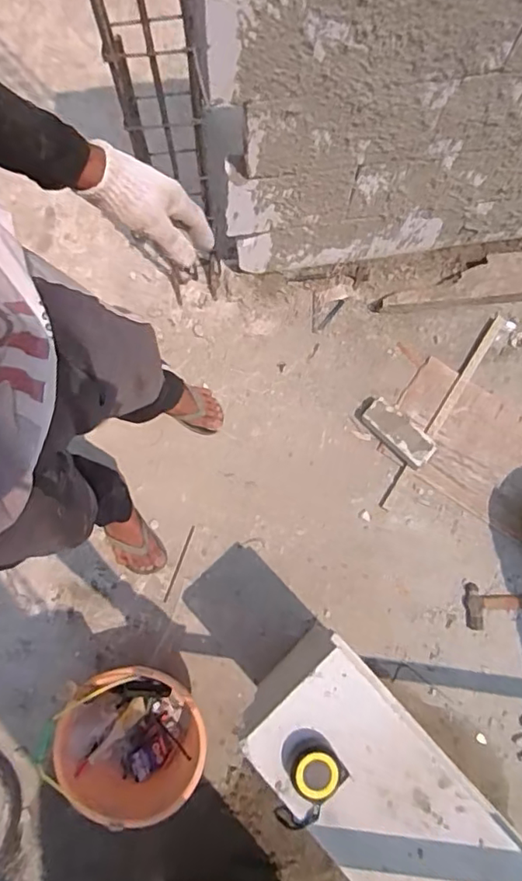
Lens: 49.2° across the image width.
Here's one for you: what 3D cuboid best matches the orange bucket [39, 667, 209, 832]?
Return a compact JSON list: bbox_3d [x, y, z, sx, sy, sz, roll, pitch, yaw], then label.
[{"bbox_3d":[-0.260,0.635,1.215,0.283,0.280,0.284,36,80,7],"label":"orange bucket"}]

